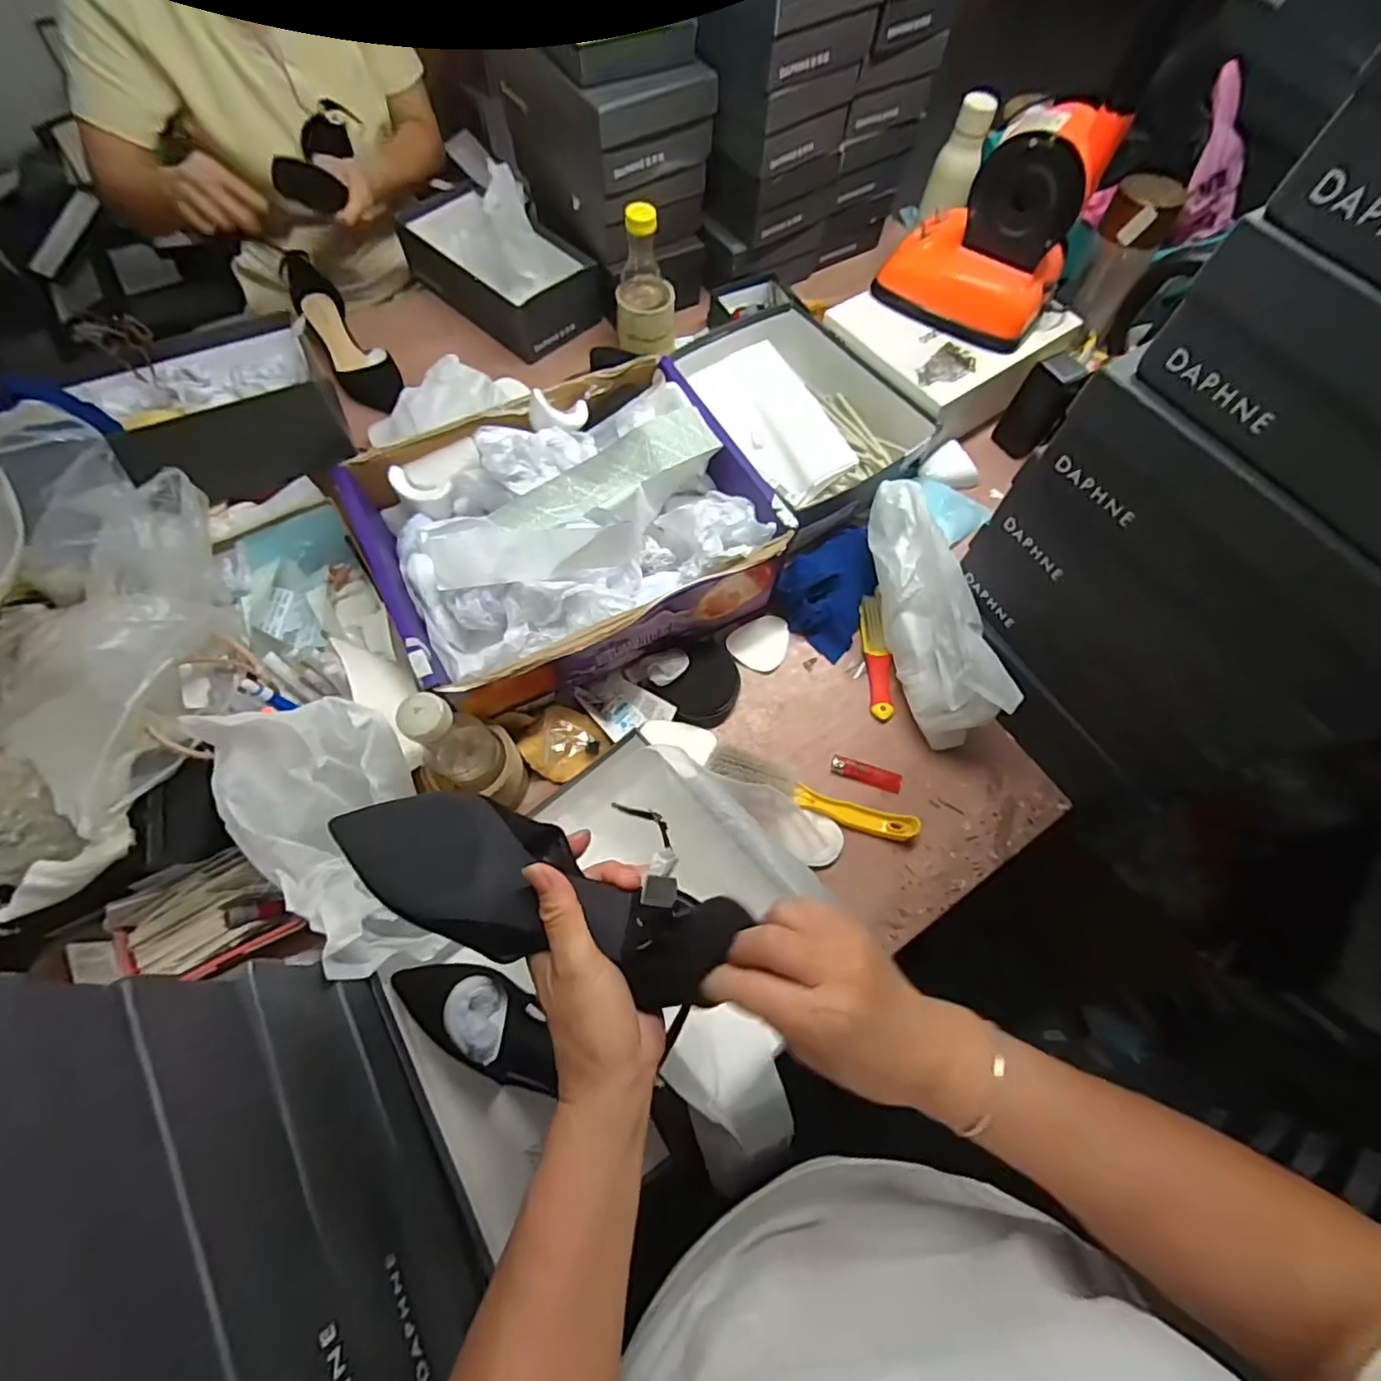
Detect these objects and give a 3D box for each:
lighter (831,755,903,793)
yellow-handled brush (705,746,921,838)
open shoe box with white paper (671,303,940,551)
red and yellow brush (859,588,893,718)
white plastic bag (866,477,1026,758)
[{"bbox_3d":[0.198,0.093,0.677,0.079,0.013,0.022,21,67,7],"label":"lighter"},{"bbox_3d":[0.130,0.110,0.645,0.226,0.039,0.034,17,67,5],"label":"yellow-handled brush"},{"bbox_3d":[0.141,-0.377,0.822,0.244,0.084,0.350,-27,70,-14],"label":"open shoe box with white paper"},{"bbox_3d":[0.223,-0.041,0.722,0.026,0.030,0.154,0,66,-3],"label":"red and yellow brush"},{"bbox_3d":[0.266,-0.091,0.659,0.079,0.118,0.298,-13,80,-8],"label":"white plastic bag"}]

